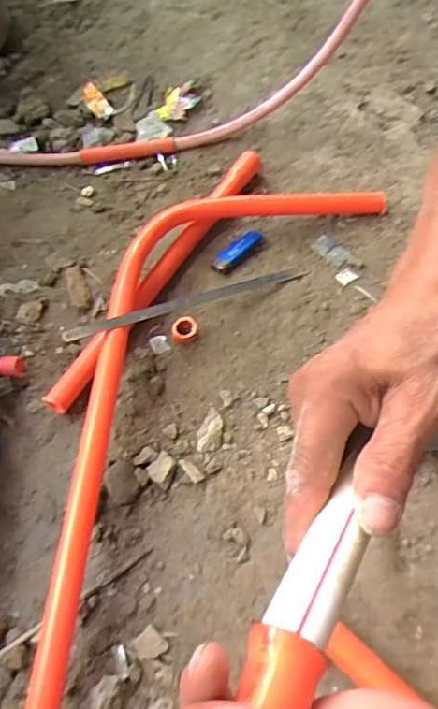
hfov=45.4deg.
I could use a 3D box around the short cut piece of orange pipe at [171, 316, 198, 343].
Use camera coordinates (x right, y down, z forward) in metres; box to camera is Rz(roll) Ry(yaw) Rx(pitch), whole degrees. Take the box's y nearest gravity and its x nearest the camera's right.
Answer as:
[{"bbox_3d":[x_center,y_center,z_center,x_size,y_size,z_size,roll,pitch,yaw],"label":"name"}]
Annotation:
[{"bbox_3d":[-0.038,-0.027,0.585,0.029,0.024,0.020,-11,61,-2],"label":"short cut piece of orange pipe"}]

